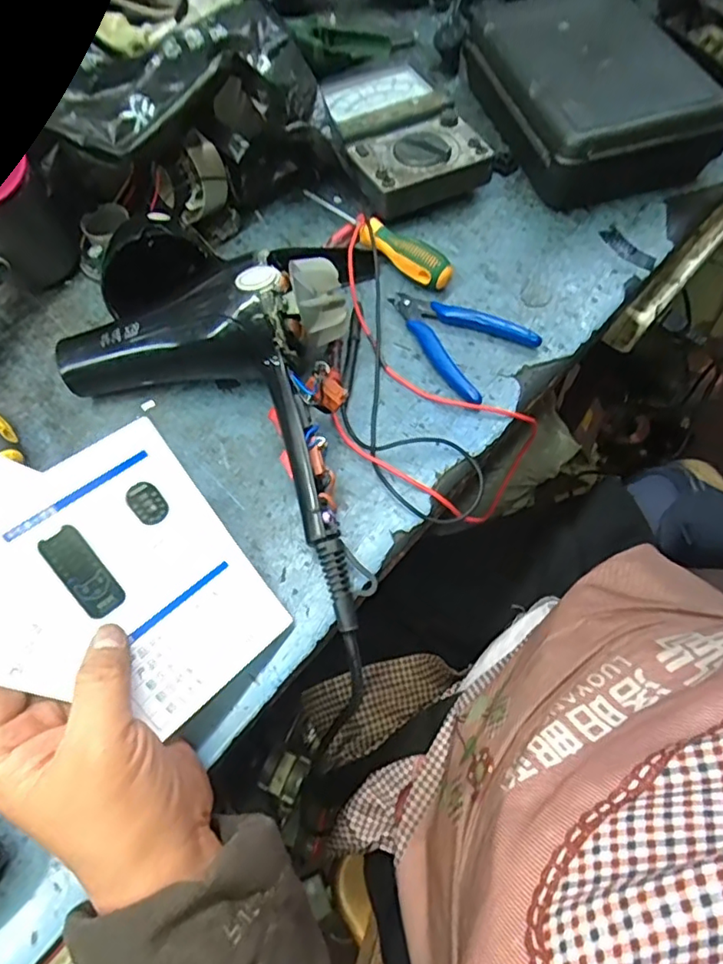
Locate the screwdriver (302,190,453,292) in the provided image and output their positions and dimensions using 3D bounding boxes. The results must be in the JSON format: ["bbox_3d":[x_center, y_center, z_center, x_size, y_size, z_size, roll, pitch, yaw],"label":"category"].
[{"bbox_3d":[0.011,-0.208,0.488,0.156,0.024,0.024,40,71,20],"label":"screwdriver"}]

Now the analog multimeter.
[{"bbox_3d":[0.028,-0.313,0.528,0.112,0.050,0.183,-25,64,-10],"label":"analog multimeter"}]

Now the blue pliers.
[{"bbox_3d":[0.077,-0.118,0.449,0.077,0.012,0.116,-33,66,-13],"label":"blue pliers"}]

